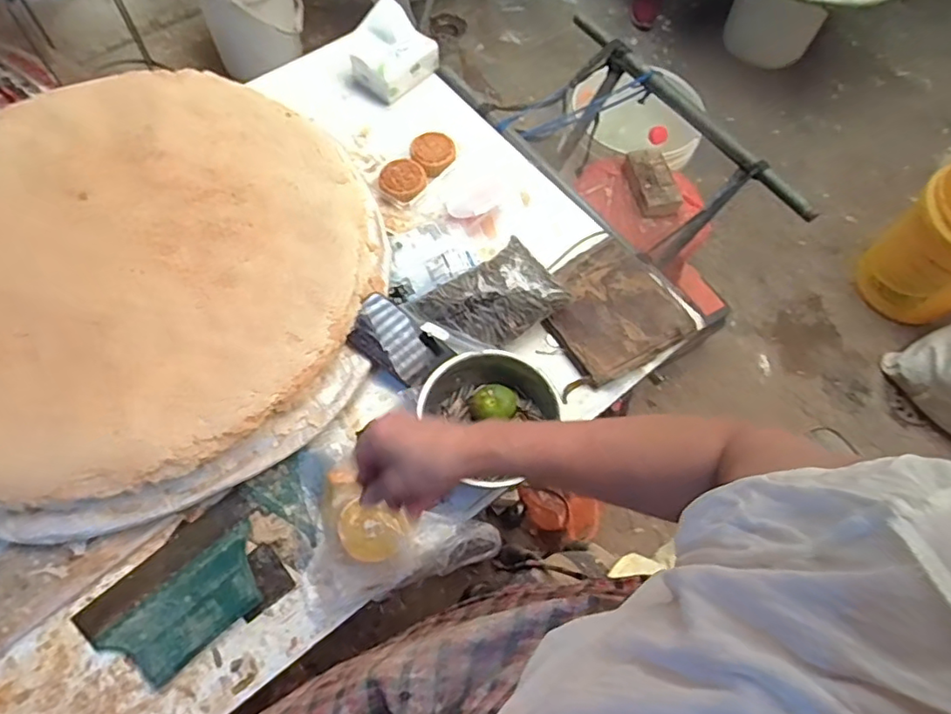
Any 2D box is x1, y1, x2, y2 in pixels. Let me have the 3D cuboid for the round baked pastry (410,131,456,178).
[{"bbox_3d":[-0.063,-0.315,0.894,0.068,0.020,0.064,1,64,-2],"label":"round baked pastry"}]

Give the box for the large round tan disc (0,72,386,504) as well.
[{"bbox_3d":[-0.453,-0.132,0.741,0.602,0.037,0.591,1,64,-2],"label":"large round tan disc"}]

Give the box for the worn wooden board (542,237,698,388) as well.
[{"bbox_3d":[0.182,-0.069,0.791,0.173,0.023,0.179,-27,68,-15],"label":"worn wooden board"}]

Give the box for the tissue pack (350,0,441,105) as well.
[{"bbox_3d":[-0.136,-0.499,0.950,0.107,0.084,0.119,41,69,16],"label":"tissue pack"}]

